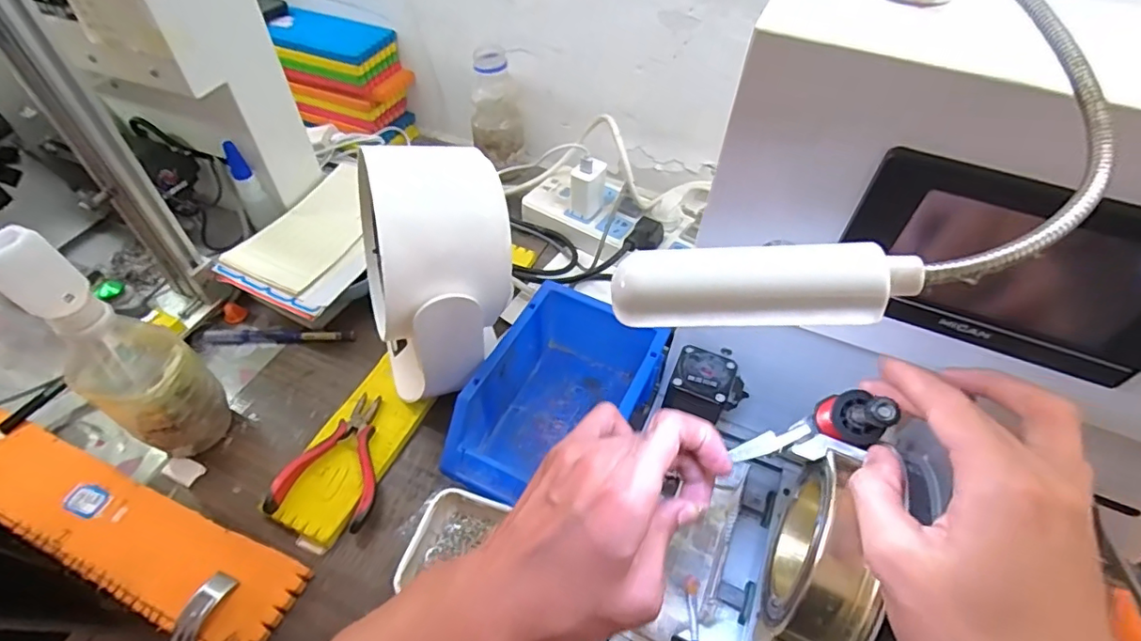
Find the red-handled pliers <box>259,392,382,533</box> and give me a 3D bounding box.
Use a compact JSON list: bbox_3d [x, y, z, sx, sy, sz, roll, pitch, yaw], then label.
[{"bbox_3d":[-0.182,0.109,0.447,0.075,0.014,0.111,13,47,8],"label":"red-handled pliers"}]

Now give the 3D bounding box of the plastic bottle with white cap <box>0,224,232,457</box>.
[{"bbox_3d":[-0.327,0.027,0.402,0.064,0.232,0.063,24,54,16],"label":"plastic bottle with white cap"}]

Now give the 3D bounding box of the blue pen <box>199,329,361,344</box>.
[{"bbox_3d":[-0.292,0.015,0.550,0.153,0.017,0.014,3,51,0],"label":"blue pen"}]

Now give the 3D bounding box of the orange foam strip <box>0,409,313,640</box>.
[{"bbox_3d":[-0.366,0.151,0.421,0.351,0.013,0.067,18,53,15],"label":"orange foam strip"}]

